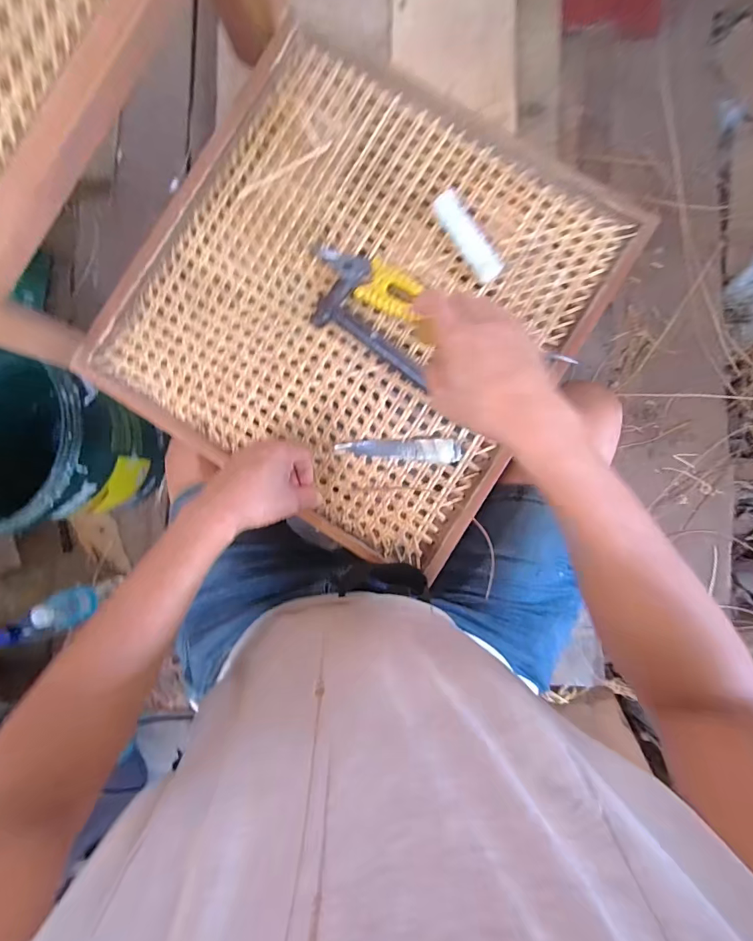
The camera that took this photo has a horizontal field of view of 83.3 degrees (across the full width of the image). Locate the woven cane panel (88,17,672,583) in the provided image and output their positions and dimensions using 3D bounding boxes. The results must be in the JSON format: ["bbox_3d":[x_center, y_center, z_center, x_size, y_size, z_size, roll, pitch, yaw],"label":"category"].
[{"bbox_3d":[-0.020,-0.190,0.475,0.466,0.035,0.461,32,87,3],"label":"woven cane panel"}]

